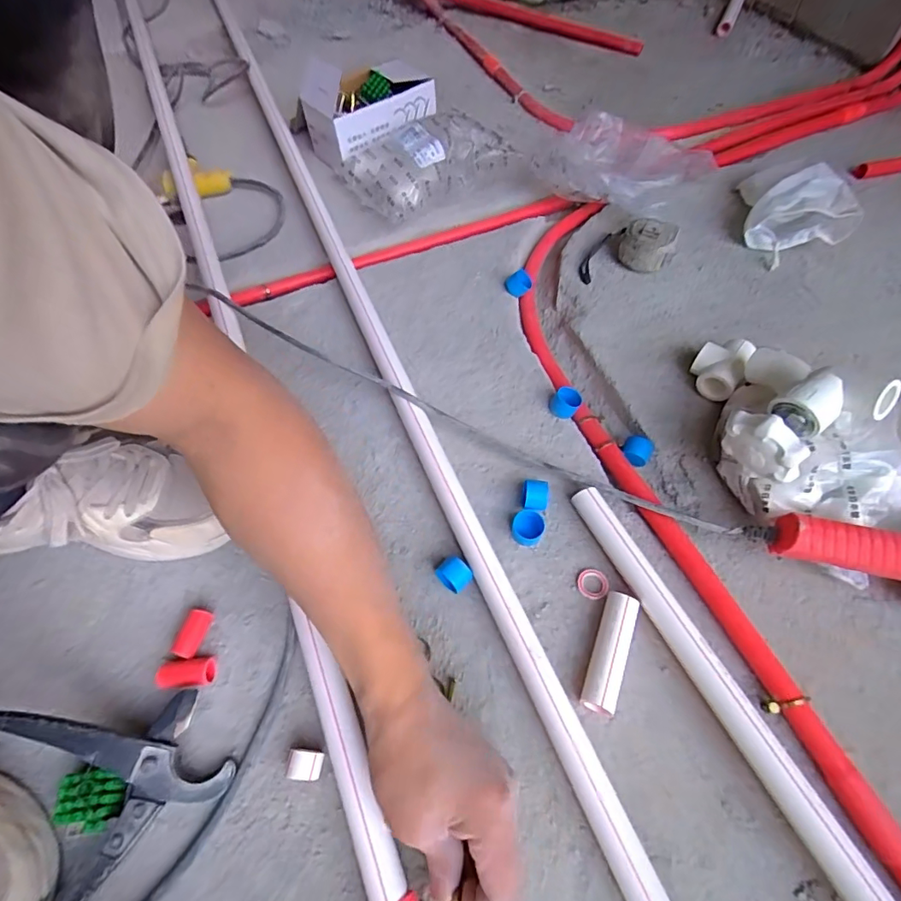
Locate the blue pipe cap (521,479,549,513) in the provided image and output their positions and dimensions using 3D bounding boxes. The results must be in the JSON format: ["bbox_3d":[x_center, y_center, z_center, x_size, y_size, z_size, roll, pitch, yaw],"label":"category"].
[{"bbox_3d":[0.079,0.043,0.465,0.024,0.020,0.028,0,59,4],"label":"blue pipe cap"}]

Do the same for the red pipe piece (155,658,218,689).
[{"bbox_3d":[-0.215,0.183,0.410,0.044,0.019,0.020,-7,59,0],"label":"red pipe piece"}]

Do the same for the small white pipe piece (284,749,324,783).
[{"bbox_3d":[-0.105,0.231,0.368,0.024,0.024,0.019,5,60,7],"label":"small white pipe piece"}]

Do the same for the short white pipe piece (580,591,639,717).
[{"bbox_3d":[0.125,0.159,0.398,0.026,0.029,0.089,18,62,14],"label":"short white pipe piece"}]

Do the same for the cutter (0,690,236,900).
[{"bbox_3d":[-0.239,0.242,0.346,0.149,0.066,0.173,-22,60,-10],"label":"cutter"}]

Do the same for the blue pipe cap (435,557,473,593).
[{"bbox_3d":[0.004,0.108,0.436,0.026,0.026,0.024,36,68,22],"label":"blue pipe cap"}]

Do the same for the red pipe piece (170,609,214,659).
[{"bbox_3d":[-0.216,0.156,0.425,0.019,0.023,0.038,15,61,13],"label":"red pipe piece"}]

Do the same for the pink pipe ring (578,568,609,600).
[{"bbox_3d":[0.123,0.115,0.434,0.026,0.004,0.026,-2,59,3],"label":"pink pipe ring"}]

